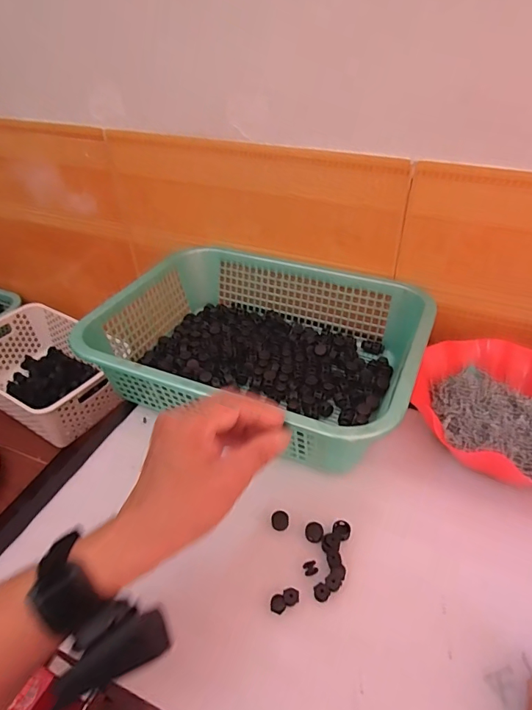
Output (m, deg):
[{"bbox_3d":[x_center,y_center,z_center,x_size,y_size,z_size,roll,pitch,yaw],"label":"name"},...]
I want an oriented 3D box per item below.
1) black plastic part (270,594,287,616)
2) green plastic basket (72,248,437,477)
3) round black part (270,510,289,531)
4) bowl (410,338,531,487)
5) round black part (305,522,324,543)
[{"bbox_3d":[0.011,0.212,0.381,0.013,0.005,0.013,19,44,20],"label":"black plastic part"},{"bbox_3d":[-0.007,-0.020,0.573,0.383,0.100,0.299,16,45,20],"label":"green plastic basket"},{"bbox_3d":[0.014,0.162,0.439,0.017,0.006,0.018,-1,41,1],"label":"round black part"},{"bbox_3d":[0.275,0.053,0.492,0.204,0.056,0.216,-1,41,1],"label":"bowl"},{"bbox_3d":[0.047,0.169,0.429,0.017,0.005,0.017,-1,41,1],"label":"round black part"}]

